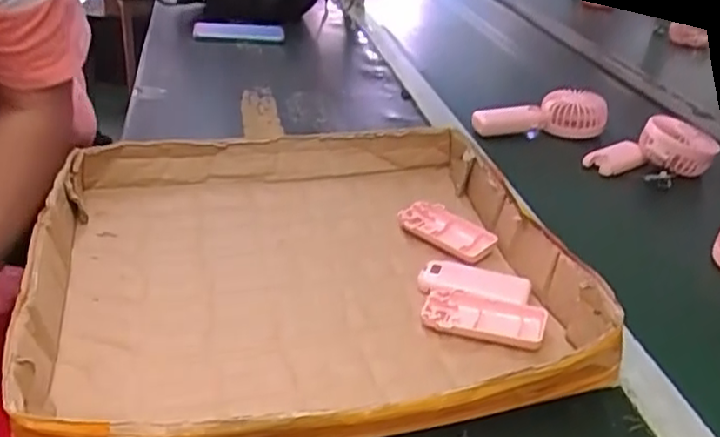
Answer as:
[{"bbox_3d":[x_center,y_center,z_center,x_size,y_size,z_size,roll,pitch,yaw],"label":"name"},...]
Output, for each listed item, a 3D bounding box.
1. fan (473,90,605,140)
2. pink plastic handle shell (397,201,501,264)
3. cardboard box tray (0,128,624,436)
[{"bbox_3d":[0.239,-0.142,0.906,0.172,0.060,0.051,5,31,2],"label":"fan"},{"bbox_3d":[0.082,0.011,0.654,0.091,0.017,0.046,28,38,34],"label":"pink plastic handle shell"},{"bbox_3d":[-0.051,0.037,0.565,0.406,0.068,0.372,-5,32,-15],"label":"cardboard box tray"}]

